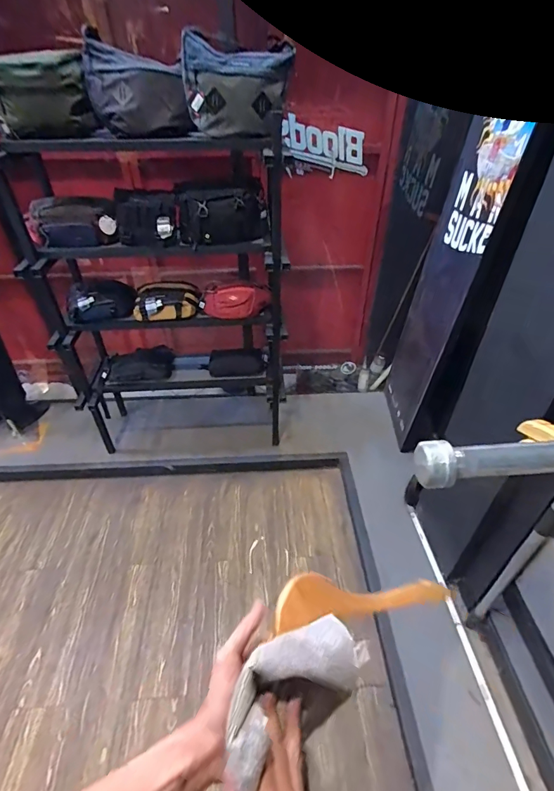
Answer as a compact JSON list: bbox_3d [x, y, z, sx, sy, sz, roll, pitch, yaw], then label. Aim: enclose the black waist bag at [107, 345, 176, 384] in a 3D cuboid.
[{"bbox_3d":[-0.616,-0.131,1.788,0.297,0.116,0.122,-11,41,-12],"label":"black waist bag"}]

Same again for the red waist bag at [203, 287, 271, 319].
[{"bbox_3d":[-0.159,-0.362,1.551,0.261,0.110,0.068,-2,40,-2],"label":"red waist bag"}]

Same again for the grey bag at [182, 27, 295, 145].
[{"bbox_3d":[-0.110,-0.855,1.115,0.299,0.214,0.072,-1,40,-1],"label":"grey bag"}]

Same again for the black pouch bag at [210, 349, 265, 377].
[{"bbox_3d":[-0.185,-0.151,1.814,0.258,0.108,0.073,2,40,3],"label":"black pouch bag"}]

